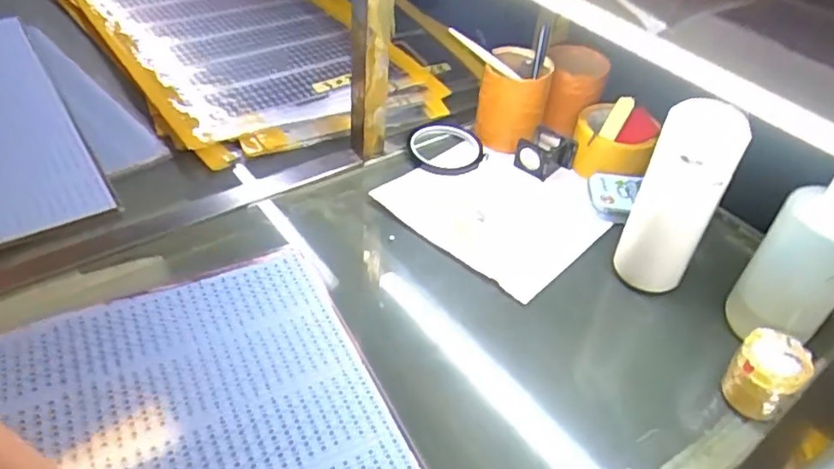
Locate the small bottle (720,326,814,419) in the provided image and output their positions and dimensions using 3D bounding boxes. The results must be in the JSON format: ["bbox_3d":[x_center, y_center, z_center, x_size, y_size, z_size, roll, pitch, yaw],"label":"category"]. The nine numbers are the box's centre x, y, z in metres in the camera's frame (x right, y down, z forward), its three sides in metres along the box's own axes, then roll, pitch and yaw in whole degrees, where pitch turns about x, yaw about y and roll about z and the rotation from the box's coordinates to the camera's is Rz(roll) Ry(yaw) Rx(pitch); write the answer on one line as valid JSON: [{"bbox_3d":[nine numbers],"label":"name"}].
[{"bbox_3d":[0.283,0.116,0.509,0.047,0.061,0.049,3,42,-2],"label":"small bottle"}]

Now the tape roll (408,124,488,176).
[{"bbox_3d":[0.037,-0.103,0.763,0.089,0.014,0.097,3,42,-2],"label":"tape roll"}]

